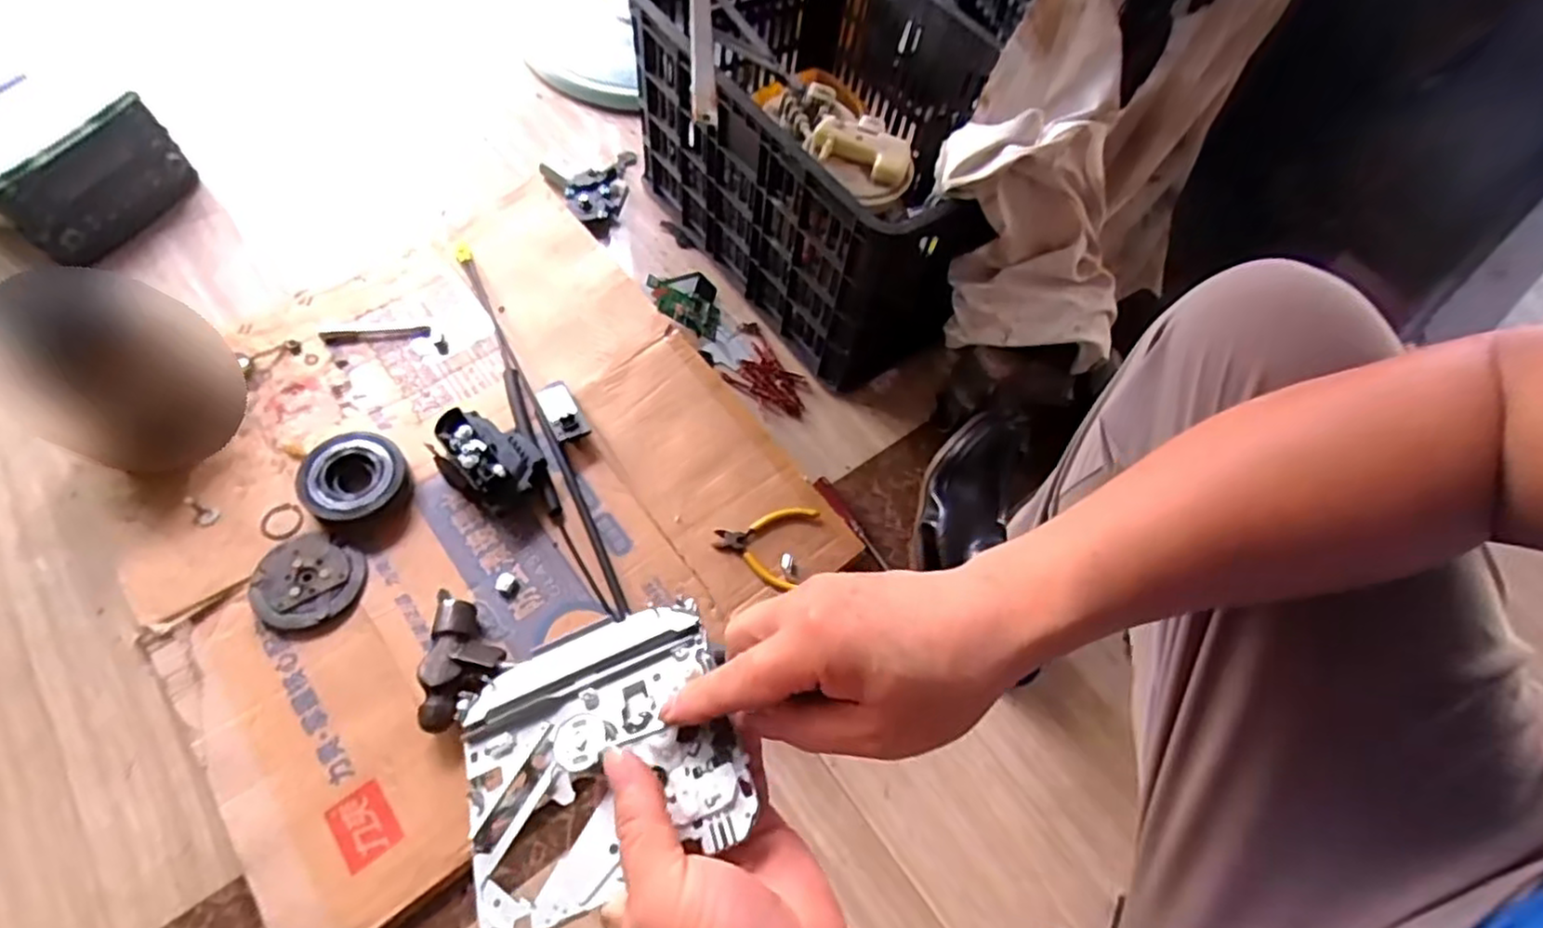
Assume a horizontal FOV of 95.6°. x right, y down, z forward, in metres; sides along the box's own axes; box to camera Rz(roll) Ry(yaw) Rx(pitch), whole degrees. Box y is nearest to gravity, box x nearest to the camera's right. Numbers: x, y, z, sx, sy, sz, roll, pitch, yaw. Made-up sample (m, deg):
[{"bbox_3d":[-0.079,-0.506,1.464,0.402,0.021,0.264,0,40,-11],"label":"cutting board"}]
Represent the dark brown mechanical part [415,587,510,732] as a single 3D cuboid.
[{"bbox_3d":[-0.297,0.181,0.674,0.076,0.050,0.141,-4,63,-6],"label":"dark brown mechanical part"}]

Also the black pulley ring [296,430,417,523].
[{"bbox_3d":[-0.448,0.016,0.752,0.103,0.039,0.099,3,62,-5],"label":"black pulley ring"}]

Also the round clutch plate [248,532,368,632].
[{"bbox_3d":[-0.471,0.118,0.708,0.104,0.012,0.094,23,62,6],"label":"round clutch plate"}]

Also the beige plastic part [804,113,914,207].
[{"bbox_3d":[0.098,-0.330,0.743,0.075,0.042,0.108,-38,72,-23],"label":"beige plastic part"}]

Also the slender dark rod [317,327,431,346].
[{"bbox_3d":[-0.483,-0.157,0.852,0.122,0.011,0.018,-4,63,-9],"label":"slender dark rod"}]

